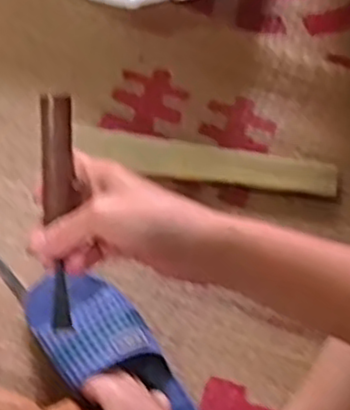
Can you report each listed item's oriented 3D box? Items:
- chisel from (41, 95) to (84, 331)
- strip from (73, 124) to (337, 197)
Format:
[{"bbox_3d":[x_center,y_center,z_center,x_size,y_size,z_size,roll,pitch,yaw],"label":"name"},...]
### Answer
[{"bbox_3d":[-0.080,0.004,0.511,0.024,0.017,0.163,-2,89,-2],"label":"chisel"},{"bbox_3d":[0.029,-0.042,0.709,0.253,0.010,0.037,9,83,4],"label":"strip"}]

